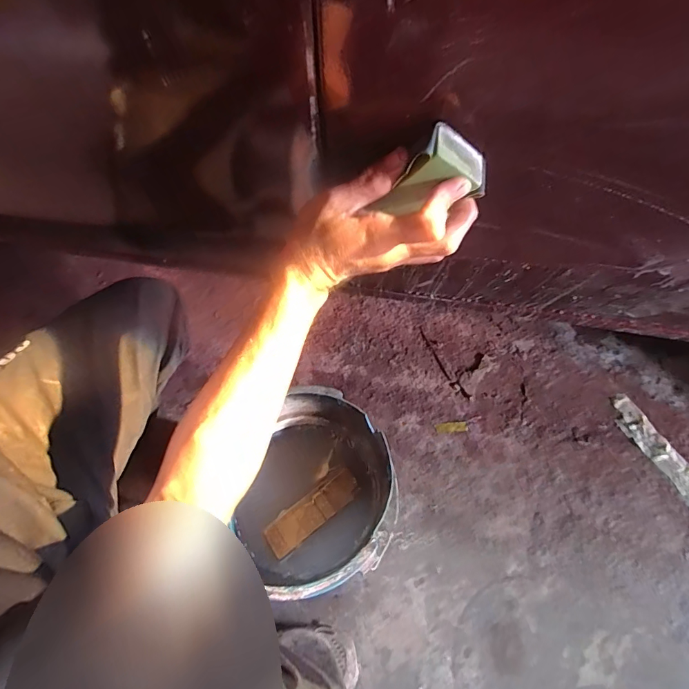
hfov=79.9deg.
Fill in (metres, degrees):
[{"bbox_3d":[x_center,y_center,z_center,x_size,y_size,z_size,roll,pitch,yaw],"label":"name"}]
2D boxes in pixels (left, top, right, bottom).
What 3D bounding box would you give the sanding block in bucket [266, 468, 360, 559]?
[{"bbox_3d":[-0.048,0.255,0.629,0.154,0.014,0.048,-36,70,-14],"label":"sanding block in bucket"}]

